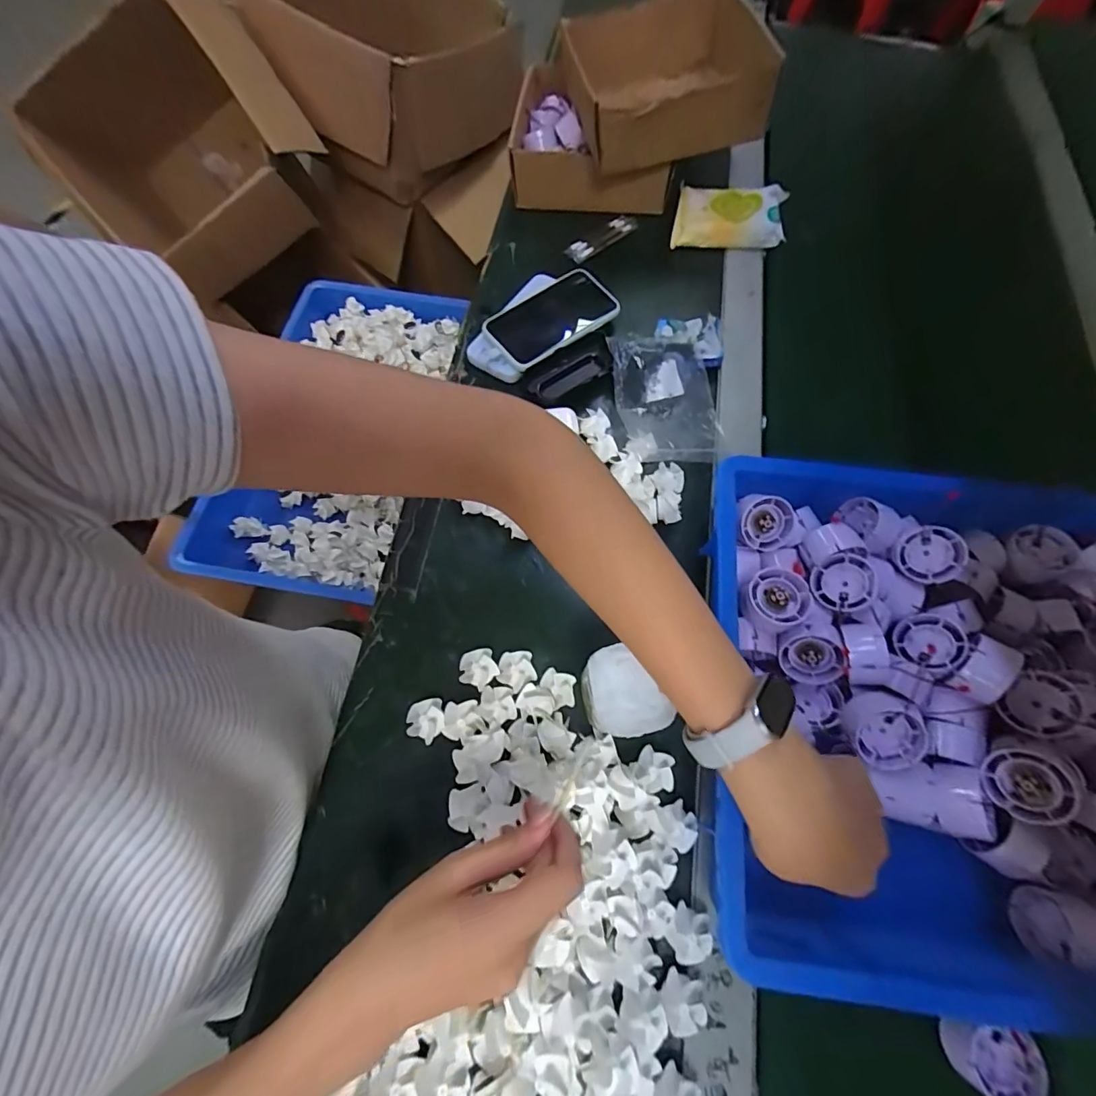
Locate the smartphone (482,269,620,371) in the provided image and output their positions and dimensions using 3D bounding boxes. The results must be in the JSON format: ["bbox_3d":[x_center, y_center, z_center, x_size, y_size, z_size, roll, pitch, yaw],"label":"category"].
[{"bbox_3d":[0.003,-0.265,0.532,0.150,0.014,0.086,-33,73,-13],"label":"smartphone"}]

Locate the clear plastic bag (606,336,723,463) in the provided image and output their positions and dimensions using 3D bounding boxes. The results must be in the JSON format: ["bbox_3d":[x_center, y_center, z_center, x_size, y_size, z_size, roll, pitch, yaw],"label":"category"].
[{"bbox_3d":[0.128,-0.160,0.498,0.107,0.035,0.146,-7,67,-2],"label":"clear plastic bag"}]

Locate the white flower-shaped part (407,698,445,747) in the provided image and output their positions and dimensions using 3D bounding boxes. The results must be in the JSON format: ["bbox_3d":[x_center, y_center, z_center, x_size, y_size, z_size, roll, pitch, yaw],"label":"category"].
[{"bbox_3d":[-0.101,0.145,0.387,0.030,0.018,0.033,0,67,1],"label":"white flower-shaped part"}]

